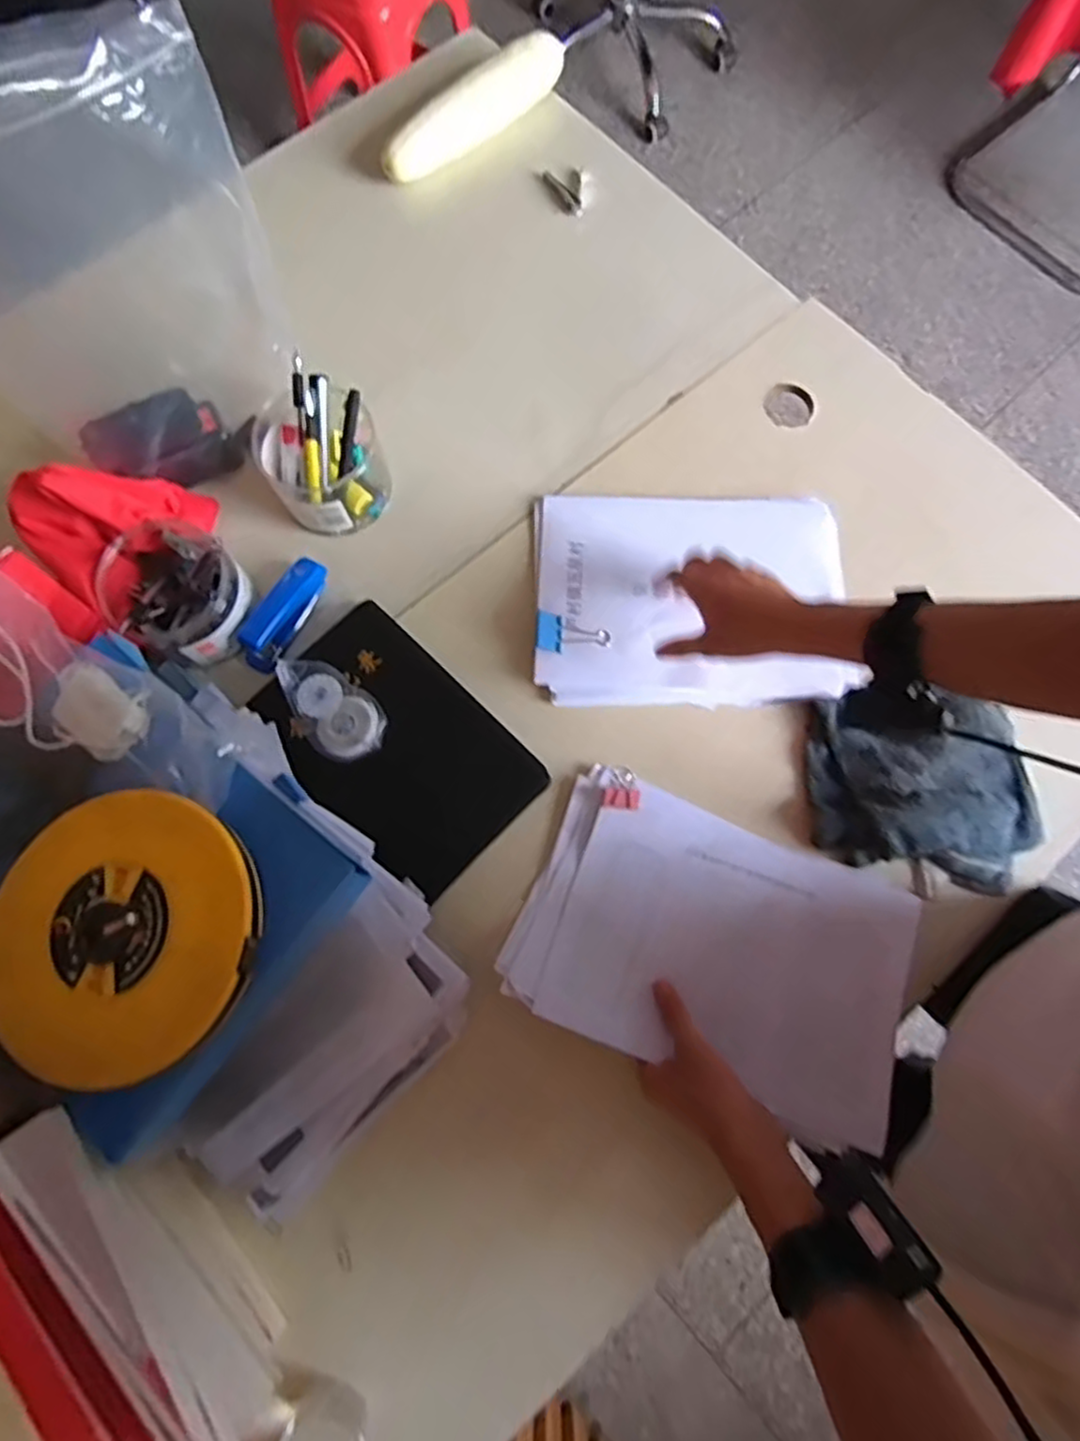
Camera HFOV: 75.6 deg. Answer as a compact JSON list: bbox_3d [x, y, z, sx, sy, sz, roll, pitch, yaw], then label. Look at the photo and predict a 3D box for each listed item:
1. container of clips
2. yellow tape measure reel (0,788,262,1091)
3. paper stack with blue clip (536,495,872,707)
[{"bbox_3d":[-0.347,-0.126,0.661,0.127,0.074,0.113,21,78,5],"label":"container of clips"},{"bbox_3d":[-0.283,0.141,0.460,0.185,0.024,0.178,0,77,0],"label":"yellow tape measure reel"},{"bbox_3d":[0.156,-0.126,0.703,0.303,0.025,0.222,0,77,0],"label":"paper stack with blue clip"}]

